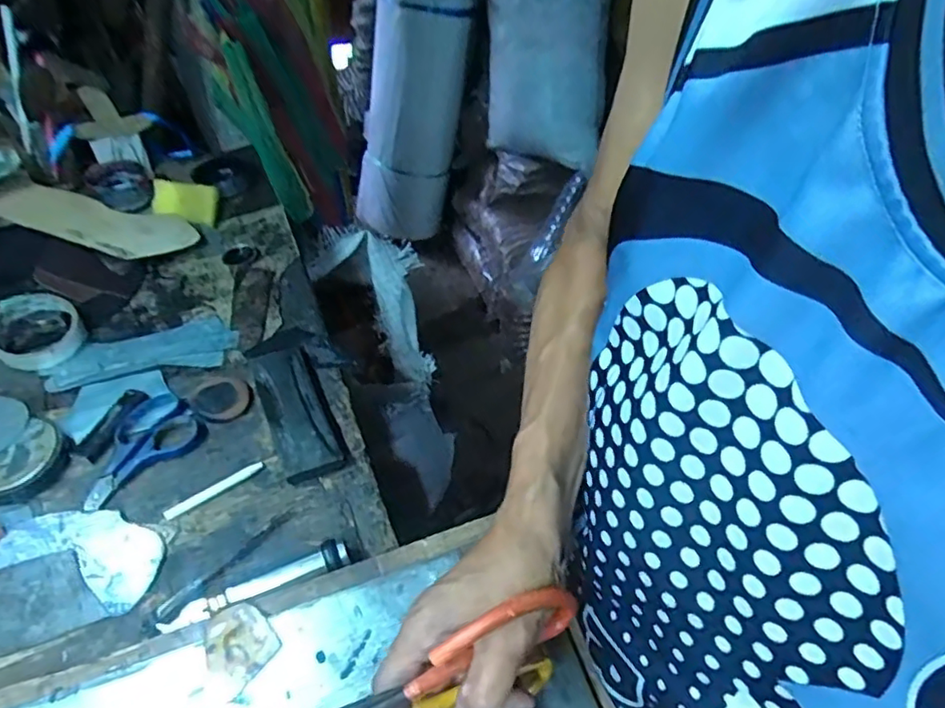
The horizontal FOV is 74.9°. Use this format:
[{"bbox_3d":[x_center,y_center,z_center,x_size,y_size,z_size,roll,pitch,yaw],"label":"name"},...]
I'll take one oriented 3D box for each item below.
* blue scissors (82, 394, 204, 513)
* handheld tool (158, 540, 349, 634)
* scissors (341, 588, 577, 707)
[{"bbox_3d":[-0.306,0.083,0.560,0.109,0.012,0.070,-35,55,-27],"label":"blue scissors"},{"bbox_3d":[-0.164,0.175,0.466,0.141,0.021,0.023,-16,49,-14],"label":"handheld tool"},{"bbox_3d":[-0.023,0.178,0.322,0.176,0.077,0.023,-19,49,-17],"label":"scissors"}]

